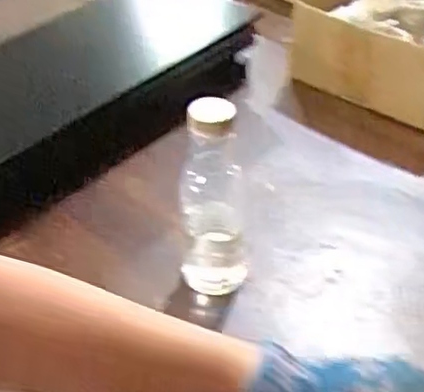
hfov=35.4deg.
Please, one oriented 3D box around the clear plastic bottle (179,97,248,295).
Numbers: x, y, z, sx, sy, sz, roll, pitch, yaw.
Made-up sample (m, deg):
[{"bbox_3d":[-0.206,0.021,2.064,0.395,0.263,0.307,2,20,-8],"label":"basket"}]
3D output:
[{"bbox_3d":[0.001,0.007,0.655,0.069,0.209,0.055,2,43,3],"label":"clear plastic bottle"}]

